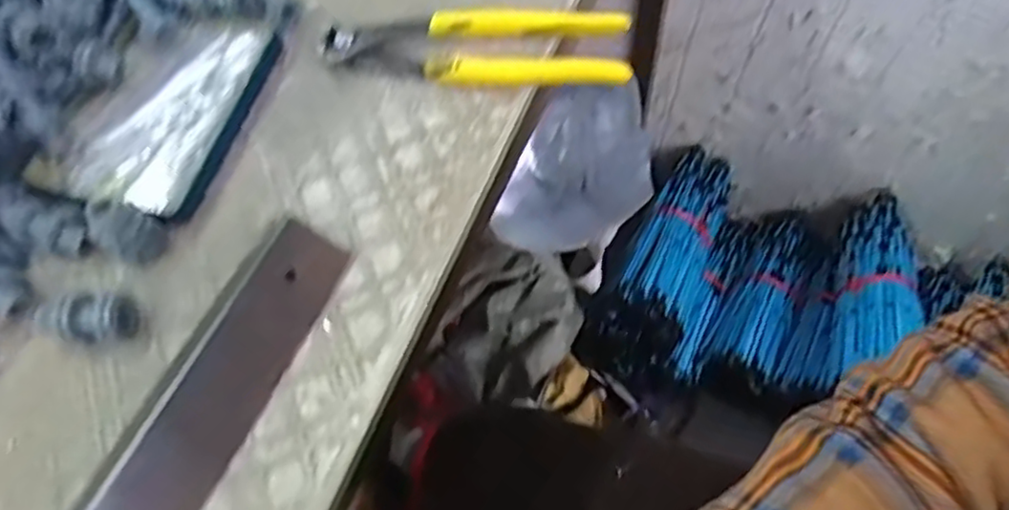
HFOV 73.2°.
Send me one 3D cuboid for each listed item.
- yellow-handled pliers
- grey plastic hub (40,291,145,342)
[{"bbox_3d":[-0.016,-0.111,0.367,0.163,0.017,0.047,1,62,4],"label":"yellow-handled pliers"},{"bbox_3d":[-0.186,0.029,0.307,0.039,0.019,0.022,-2,62,2],"label":"grey plastic hub"}]

